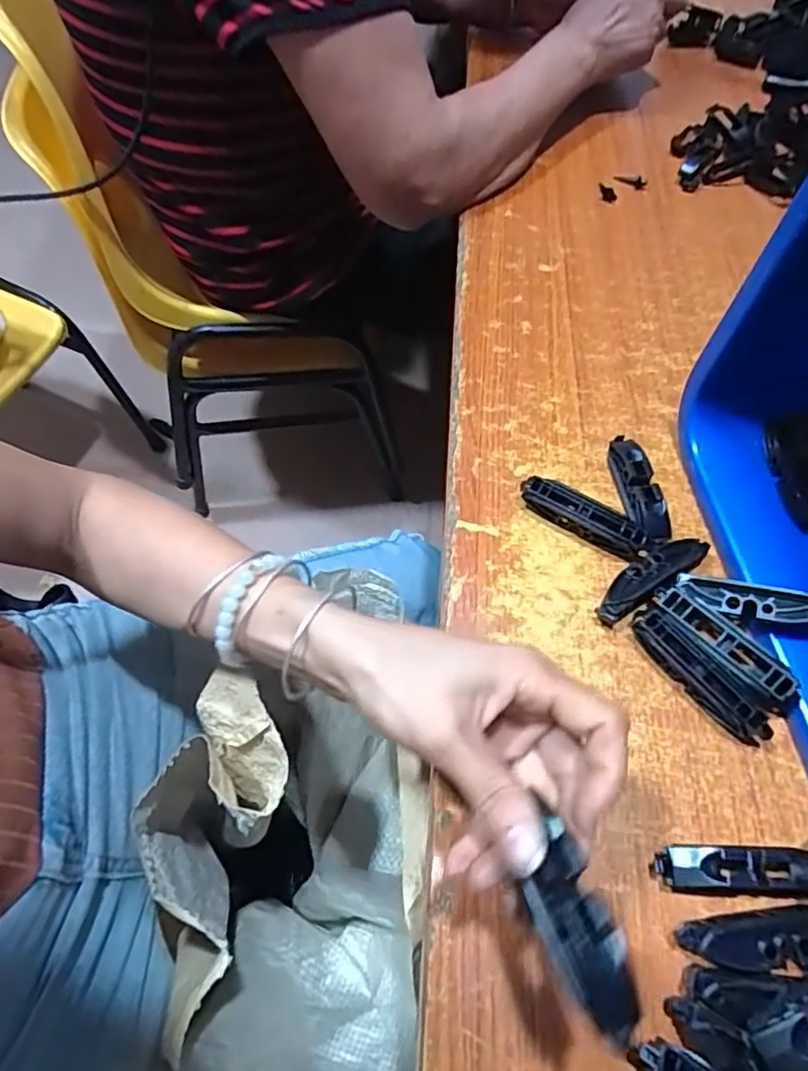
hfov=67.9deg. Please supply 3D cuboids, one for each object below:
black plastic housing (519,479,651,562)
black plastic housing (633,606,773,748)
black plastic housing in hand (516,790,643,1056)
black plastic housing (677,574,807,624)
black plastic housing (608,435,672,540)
[{"bbox_3d":[0.108,-0.011,0.364,0.077,0.018,0.018,30,64,17],"label":"black plastic housing"},{"bbox_3d":[0.155,0.075,0.317,0.018,0.018,0.081,-32,64,-17],"label":"black plastic housing"},{"bbox_3d":[0.056,0.128,0.197,0.023,0.012,0.060,-14,56,-8],"label":"black plastic housing in hand"},{"bbox_3d":[0.187,0.035,0.318,0.076,0.011,0.016,10,58,28],"label":"black plastic housing"},{"bbox_3d":[0.146,-0.029,0.376,0.021,0.018,0.077,-7,60,-4],"label":"black plastic housing"}]

